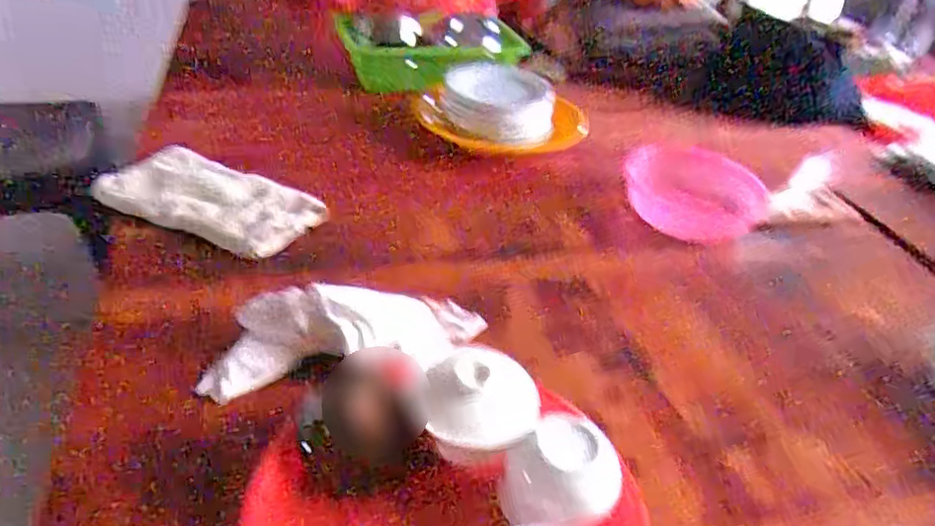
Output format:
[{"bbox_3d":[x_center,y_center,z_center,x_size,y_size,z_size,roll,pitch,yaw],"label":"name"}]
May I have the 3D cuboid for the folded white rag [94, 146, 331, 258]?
[{"bbox_3d":[-0.287,-0.076,0.717,0.249,0.025,0.125,21,38,18],"label":"folded white rag"}]

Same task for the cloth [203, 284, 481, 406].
[{"bbox_3d":[-0.102,0.054,0.546,0.235,0.047,0.080,-5,38,-16],"label":"cloth"}]

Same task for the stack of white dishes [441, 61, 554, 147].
[{"bbox_3d":[0.047,-0.240,0.920,0.149,0.085,0.118,8,36,1],"label":"stack of white dishes"}]

